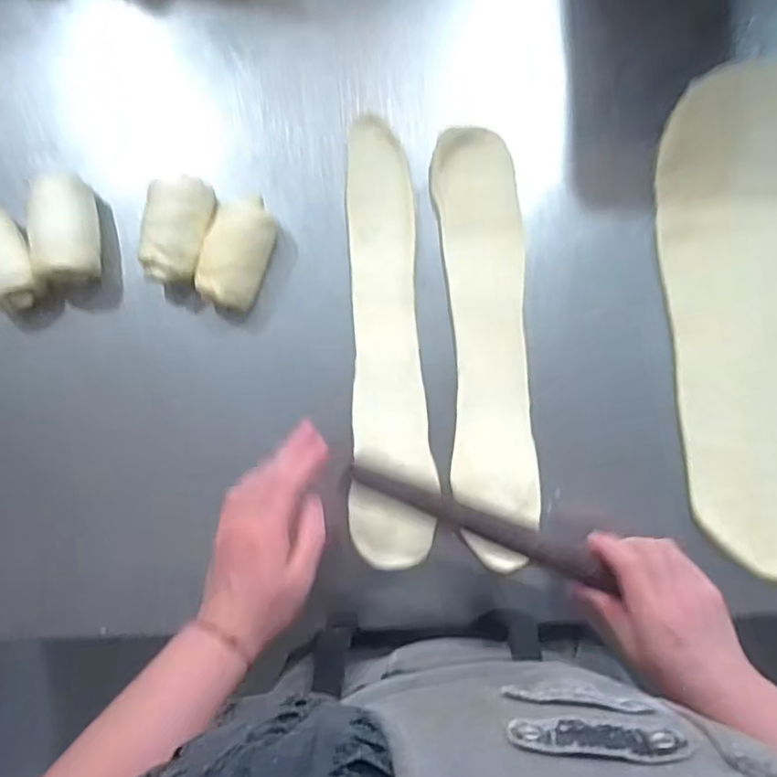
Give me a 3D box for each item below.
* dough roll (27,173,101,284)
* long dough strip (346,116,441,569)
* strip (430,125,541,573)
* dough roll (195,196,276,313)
[{"bbox_3d":[-0.289,-0.145,0.544,0.052,0.044,0.104,-7,86,0],"label":"dough roll"},{"bbox_3d":[-0.002,-0.044,0.559,0.072,0.007,0.397,-3,86,0],"label":"long dough strip"},{"bbox_3d":[0.089,-0.042,0.557,0.076,0.016,0.388,-3,86,0],"label":"strip"},{"bbox_3d":[-0.134,-0.122,0.546,0.056,0.047,0.103,18,87,2],"label":"dough roll"}]

